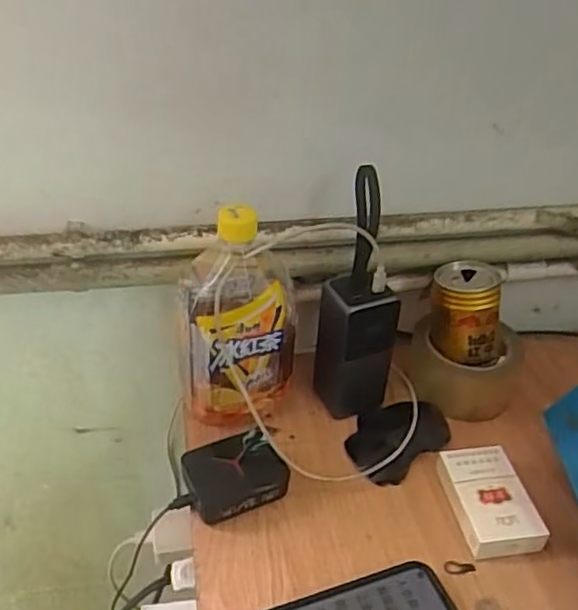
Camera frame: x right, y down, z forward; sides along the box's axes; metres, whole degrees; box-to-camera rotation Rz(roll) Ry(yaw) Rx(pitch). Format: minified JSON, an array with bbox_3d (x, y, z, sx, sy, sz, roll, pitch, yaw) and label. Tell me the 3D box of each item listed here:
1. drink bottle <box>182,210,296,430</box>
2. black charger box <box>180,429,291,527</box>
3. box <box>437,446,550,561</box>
[{"bbox_3d":[-0.042,0.003,0.566,0.094,0.184,0.105,0,37,-3],"label":"drink bottle"},{"bbox_3d":[-0.042,0.134,0.538,0.075,0.034,0.054,-14,40,-20],"label":"black charger box"},{"bbox_3d":[0.161,0.154,0.537,0.054,0.025,0.089,-4,38,-9],"label":"box"}]

